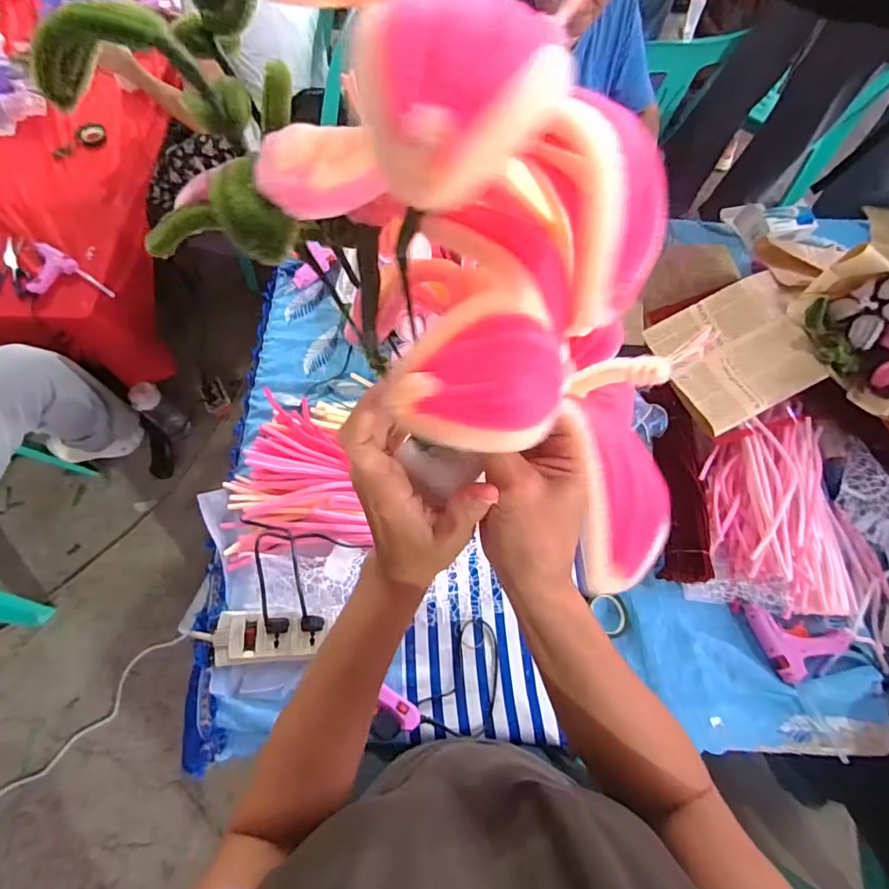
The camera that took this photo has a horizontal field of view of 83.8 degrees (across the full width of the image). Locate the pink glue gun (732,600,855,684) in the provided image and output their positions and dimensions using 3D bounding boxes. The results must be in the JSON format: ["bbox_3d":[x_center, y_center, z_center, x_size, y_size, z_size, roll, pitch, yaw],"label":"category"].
[{"bbox_3d":[0.470,0.271,0.660,0.151,0.024,0.086,15,69,4],"label":"pink glue gun"}]

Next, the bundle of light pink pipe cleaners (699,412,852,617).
[{"bbox_3d":[0.478,0.098,0.709,0.189,0.038,0.271,0,69,-2],"label":"bundle of light pink pipe cleaners"}]

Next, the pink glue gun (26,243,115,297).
[{"bbox_3d":[-0.837,-0.355,1.081,0.191,0.045,0.115,37,72,12],"label":"pink glue gun"}]

